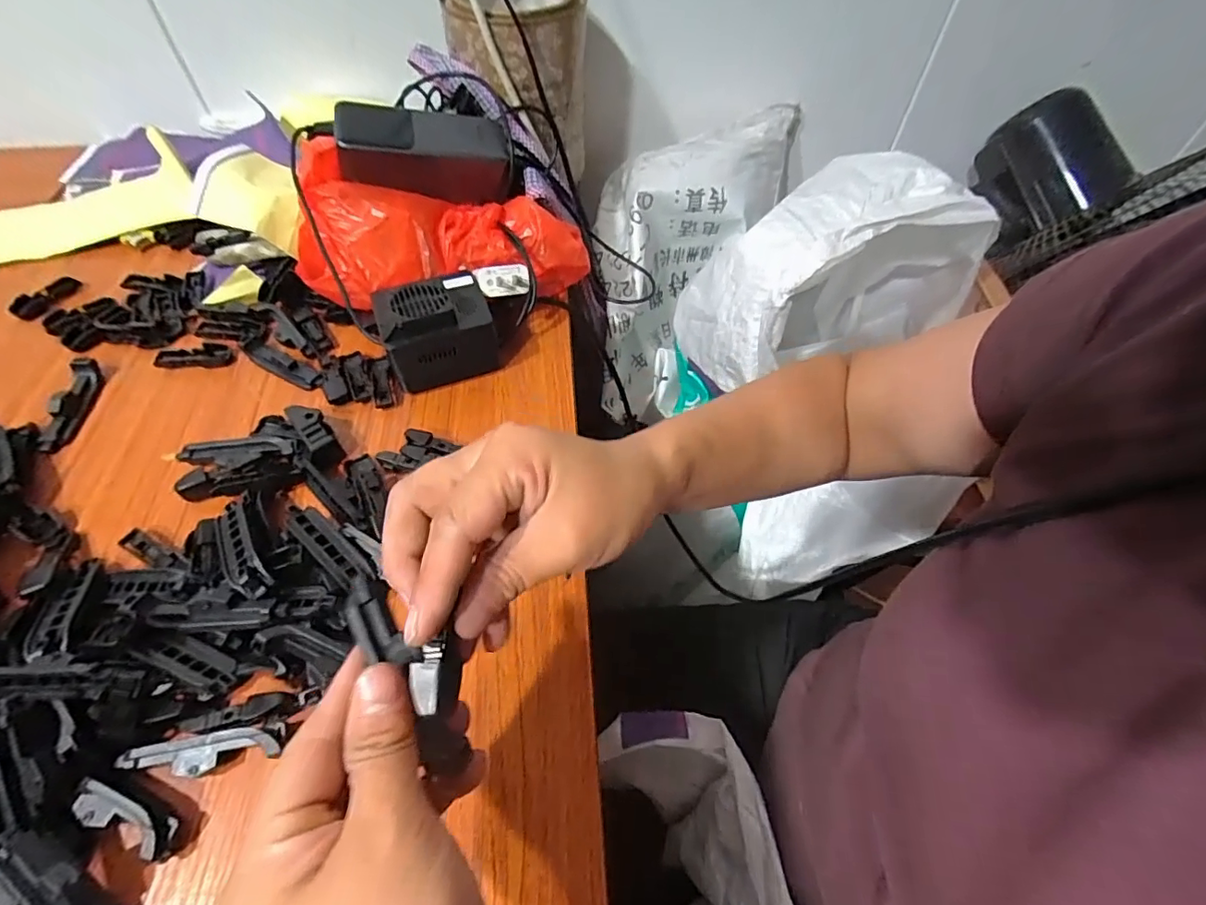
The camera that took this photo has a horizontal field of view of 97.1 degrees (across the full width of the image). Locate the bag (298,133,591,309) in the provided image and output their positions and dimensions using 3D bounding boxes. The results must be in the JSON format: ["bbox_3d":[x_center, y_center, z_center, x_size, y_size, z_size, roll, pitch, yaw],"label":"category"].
[{"bbox_3d":[-0.122,-0.175,0.433,0.225,0.068,0.104,-1,56,-16],"label":"bag"}]

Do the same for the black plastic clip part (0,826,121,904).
[{"bbox_3d":[-0.215,0.182,0.217,0.073,0.016,0.021,35,65,7],"label":"black plastic clip part"}]

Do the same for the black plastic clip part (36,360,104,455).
[{"bbox_3d":[-0.374,-0.033,0.372,0.015,0.015,0.074,-4,55,-5],"label":"black plastic clip part"}]

